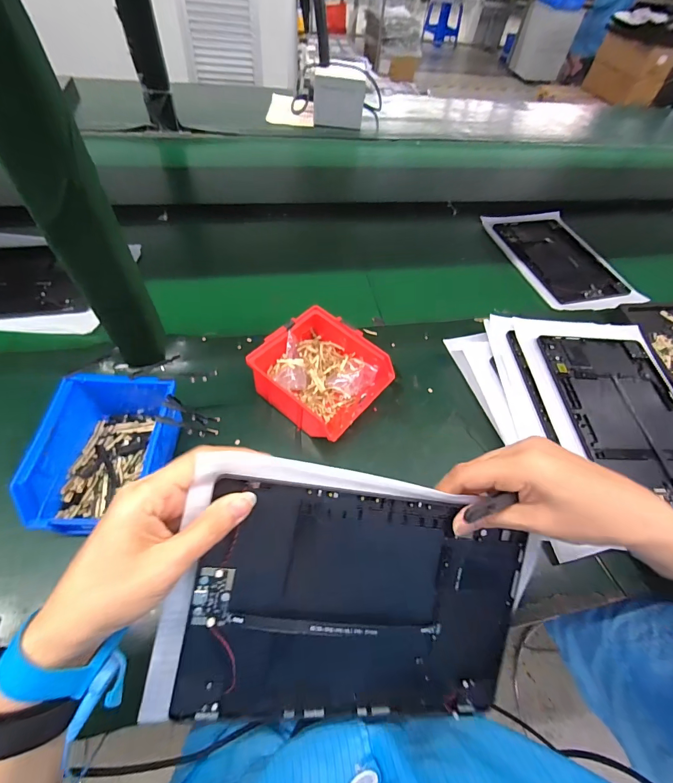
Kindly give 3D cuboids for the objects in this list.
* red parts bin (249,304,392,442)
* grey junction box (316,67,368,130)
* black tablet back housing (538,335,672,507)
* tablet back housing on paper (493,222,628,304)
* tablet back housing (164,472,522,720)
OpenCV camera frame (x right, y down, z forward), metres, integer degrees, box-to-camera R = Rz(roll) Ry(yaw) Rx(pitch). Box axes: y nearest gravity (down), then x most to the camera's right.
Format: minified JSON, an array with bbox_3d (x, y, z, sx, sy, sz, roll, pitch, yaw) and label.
[{"bbox_3d":[-0.018,-0.017,0.435,0.136,0.068,0.123,36,59,16],"label":"red parts bin"},{"bbox_3d":[0.006,-0.758,0.928,0.129,0.105,0.065,5,54,-5],"label":"grey junction box"},{"bbox_3d":[0.363,0.023,0.449,0.160,0.012,0.228,4,54,-5],"label":"black tablet back housing"},{"bbox_3d":[0.429,-0.264,0.699,0.157,0.009,0.240,-8,56,-14],"label":"tablet back housing on paper"},{"bbox_3d":[0.023,0.150,0.251,0.232,0.011,0.155,13,89,-14],"label":"tablet back housing"}]

